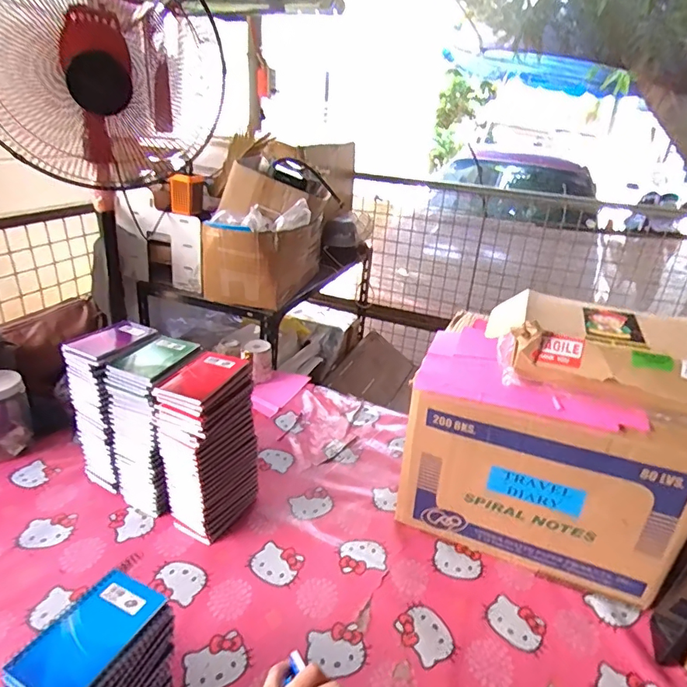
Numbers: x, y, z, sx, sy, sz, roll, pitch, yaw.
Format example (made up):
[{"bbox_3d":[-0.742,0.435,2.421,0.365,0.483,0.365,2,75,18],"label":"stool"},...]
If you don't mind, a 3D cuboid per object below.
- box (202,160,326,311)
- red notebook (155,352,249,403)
[{"bbox_3d":[-0.211,-0.314,1.395,0.261,0.314,0.349,13,27,17],"label":"box"},{"bbox_3d":[-0.214,0.049,0.760,0.092,0.012,0.127,14,31,26],"label":"red notebook"}]

